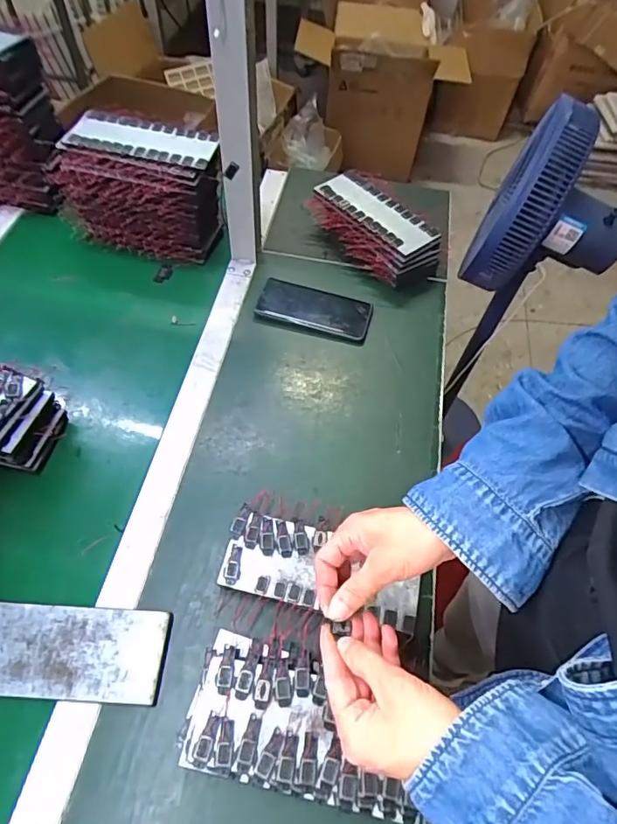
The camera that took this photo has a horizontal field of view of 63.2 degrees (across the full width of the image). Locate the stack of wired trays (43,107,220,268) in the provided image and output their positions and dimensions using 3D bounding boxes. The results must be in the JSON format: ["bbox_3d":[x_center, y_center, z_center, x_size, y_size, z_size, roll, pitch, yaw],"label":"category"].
[{"bbox_3d":[-0.242,-0.328,0.745,0.227,0.156,0.099,14,58,4],"label":"stack of wired trays"}]

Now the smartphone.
[{"bbox_3d":[0.009,-0.153,0.735,0.164,0.010,0.074,15,58,5],"label":"smartphone"}]

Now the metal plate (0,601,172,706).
[{"bbox_3d":[-0.239,0.228,0.480,0.200,0.011,0.082,4,57,-2],"label":"metal plate"}]

